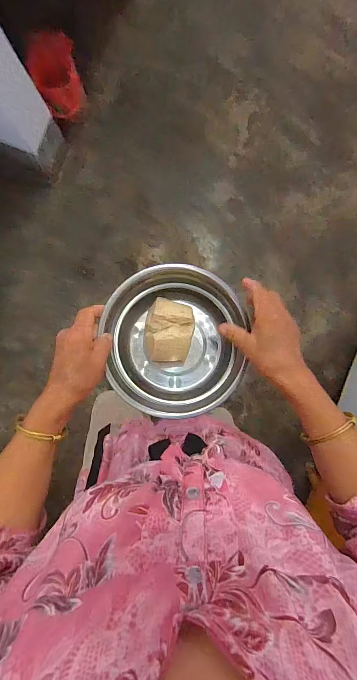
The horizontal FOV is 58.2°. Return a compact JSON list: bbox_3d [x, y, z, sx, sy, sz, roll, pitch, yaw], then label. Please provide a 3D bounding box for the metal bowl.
[{"bbox_3d":[-0.003,-0.002,0.444,0.183,0.073,0.192,0,95,1],"label":"metal bowl"}]

